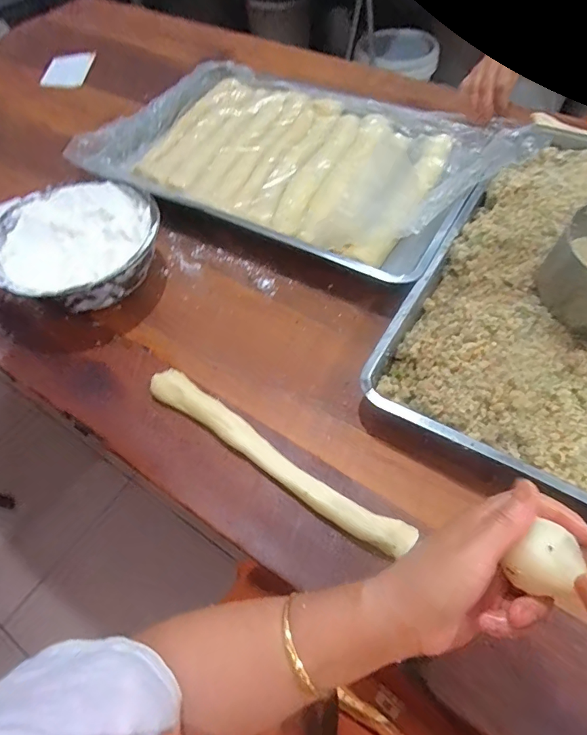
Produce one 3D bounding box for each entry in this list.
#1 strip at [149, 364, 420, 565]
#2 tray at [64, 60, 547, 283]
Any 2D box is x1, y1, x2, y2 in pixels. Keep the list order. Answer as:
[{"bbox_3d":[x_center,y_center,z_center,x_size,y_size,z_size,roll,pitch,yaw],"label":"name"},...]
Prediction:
[{"bbox_3d":[-0.026,0.094,0.468,0.325,0.025,0.036,29,63,20],"label":"strip"},{"bbox_3d":[-0.008,-0.327,0.690,0.593,0.057,0.383,26,62,19],"label":"tray"}]

